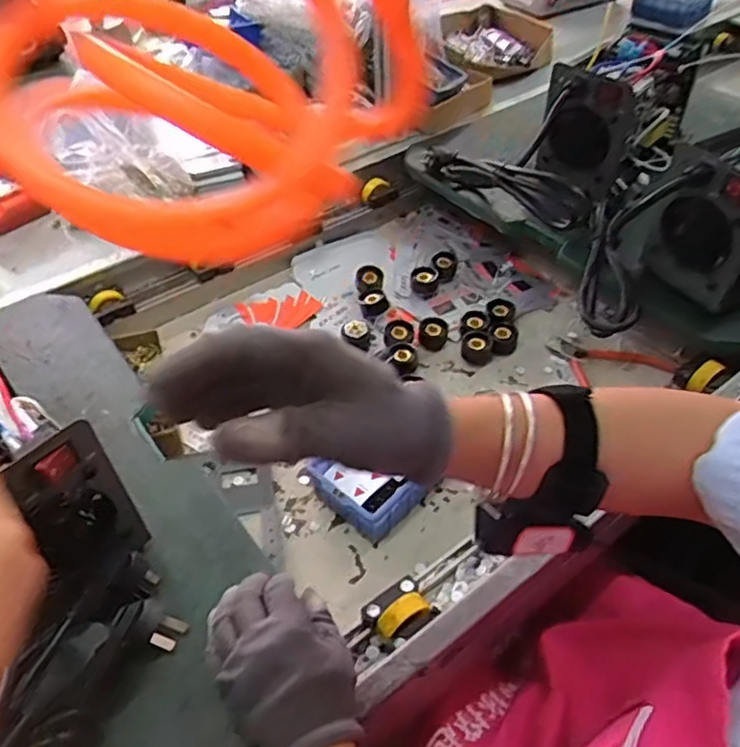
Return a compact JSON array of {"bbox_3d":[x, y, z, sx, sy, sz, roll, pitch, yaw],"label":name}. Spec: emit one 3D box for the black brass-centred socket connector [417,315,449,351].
[{"bbox_3d":[0.083,-0.054,0.843,0.038,0.027,0.039,6,47,8],"label":"black brass-centred socket connector"}]

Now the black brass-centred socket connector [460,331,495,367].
[{"bbox_3d":[0.138,-0.032,0.824,0.040,0.024,0.042,5,47,7],"label":"black brass-centred socket connector"}]

